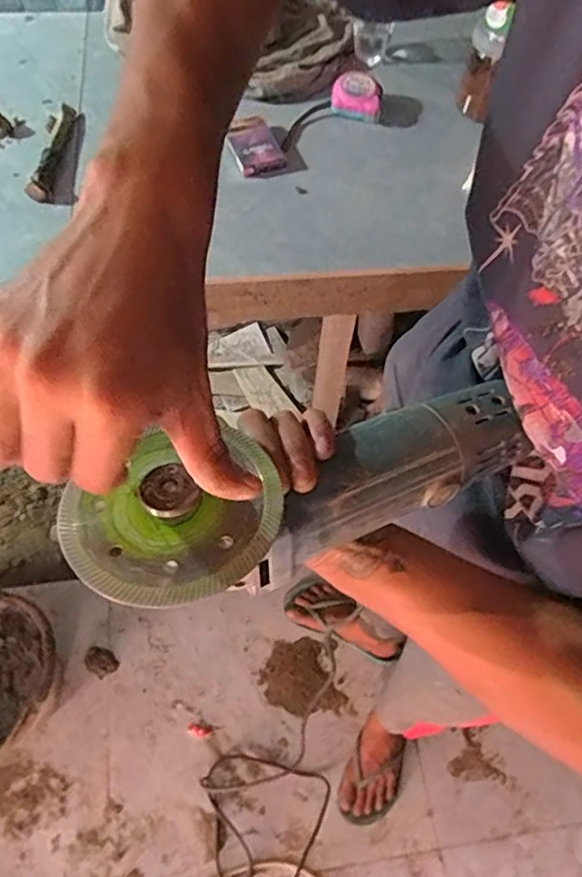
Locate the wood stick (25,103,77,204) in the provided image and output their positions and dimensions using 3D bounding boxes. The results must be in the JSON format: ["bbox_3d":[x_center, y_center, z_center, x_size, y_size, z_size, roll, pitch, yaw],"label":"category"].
[{"bbox_3d":[-0.296,-0.368,0.744,0.021,0.023,0.188,4,60,-1],"label":"wood stick"}]

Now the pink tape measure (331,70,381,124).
[{"bbox_3d":[0.090,-0.470,0.818,0.066,0.036,0.057,8,60,2],"label":"pink tape measure"}]

